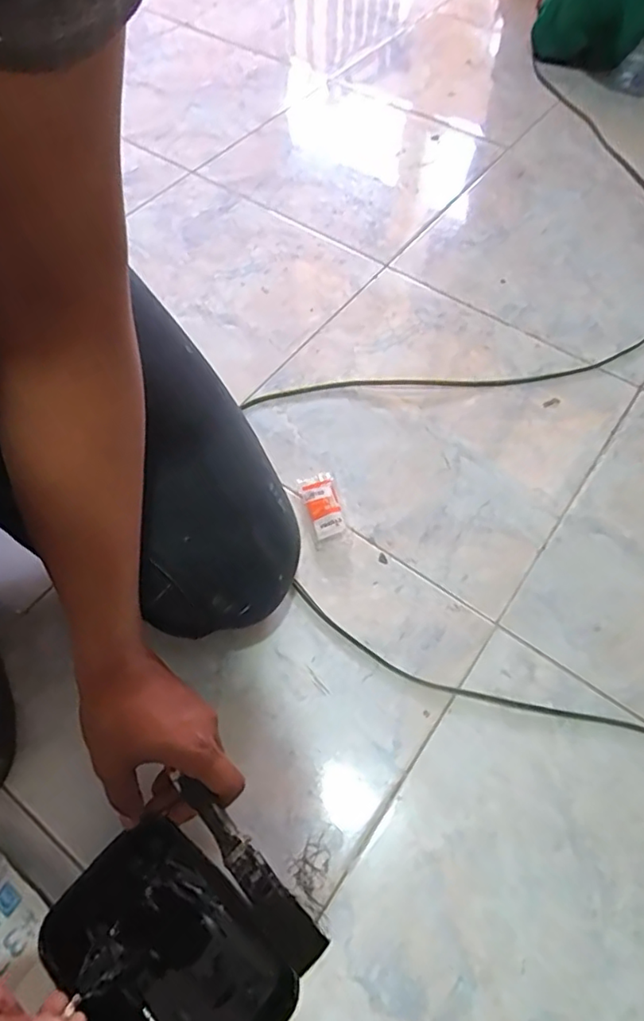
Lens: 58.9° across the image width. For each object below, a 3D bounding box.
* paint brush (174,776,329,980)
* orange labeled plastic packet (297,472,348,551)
[{"bbox_3d":[-0.053,0.240,0.386,0.025,0.009,0.139,-39,61,-20],"label":"paint brush"},{"bbox_3d":[0.001,-0.004,0.634,0.041,0.018,0.089,-13,61,-8],"label":"orange labeled plastic packet"}]

